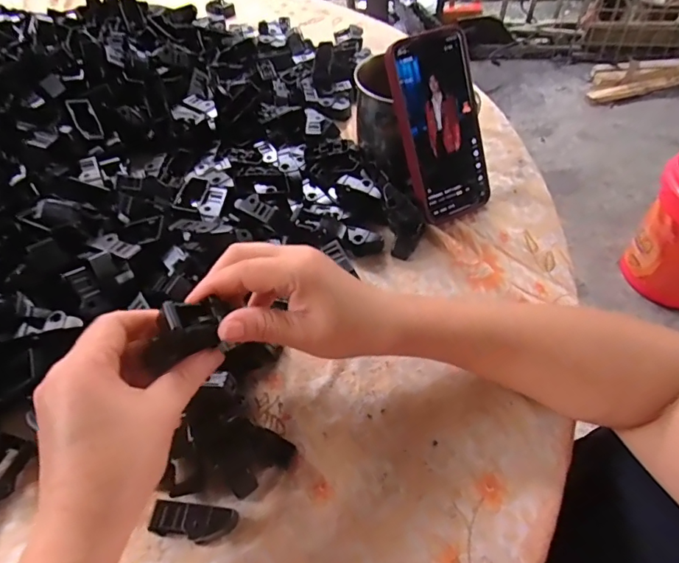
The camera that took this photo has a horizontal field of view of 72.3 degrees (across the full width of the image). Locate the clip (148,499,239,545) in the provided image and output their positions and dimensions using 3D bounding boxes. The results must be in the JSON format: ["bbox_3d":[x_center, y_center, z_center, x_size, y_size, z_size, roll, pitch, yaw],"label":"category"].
[{"bbox_3d":[-0.087,0.145,0.279,0.048,0.019,0.019,5,55,6],"label":"clip"}]

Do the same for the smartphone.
[{"bbox_3d":[0.094,-0.135,0.418,0.075,0.158,0.011,-25,24,-15],"label":"smartphone"}]

